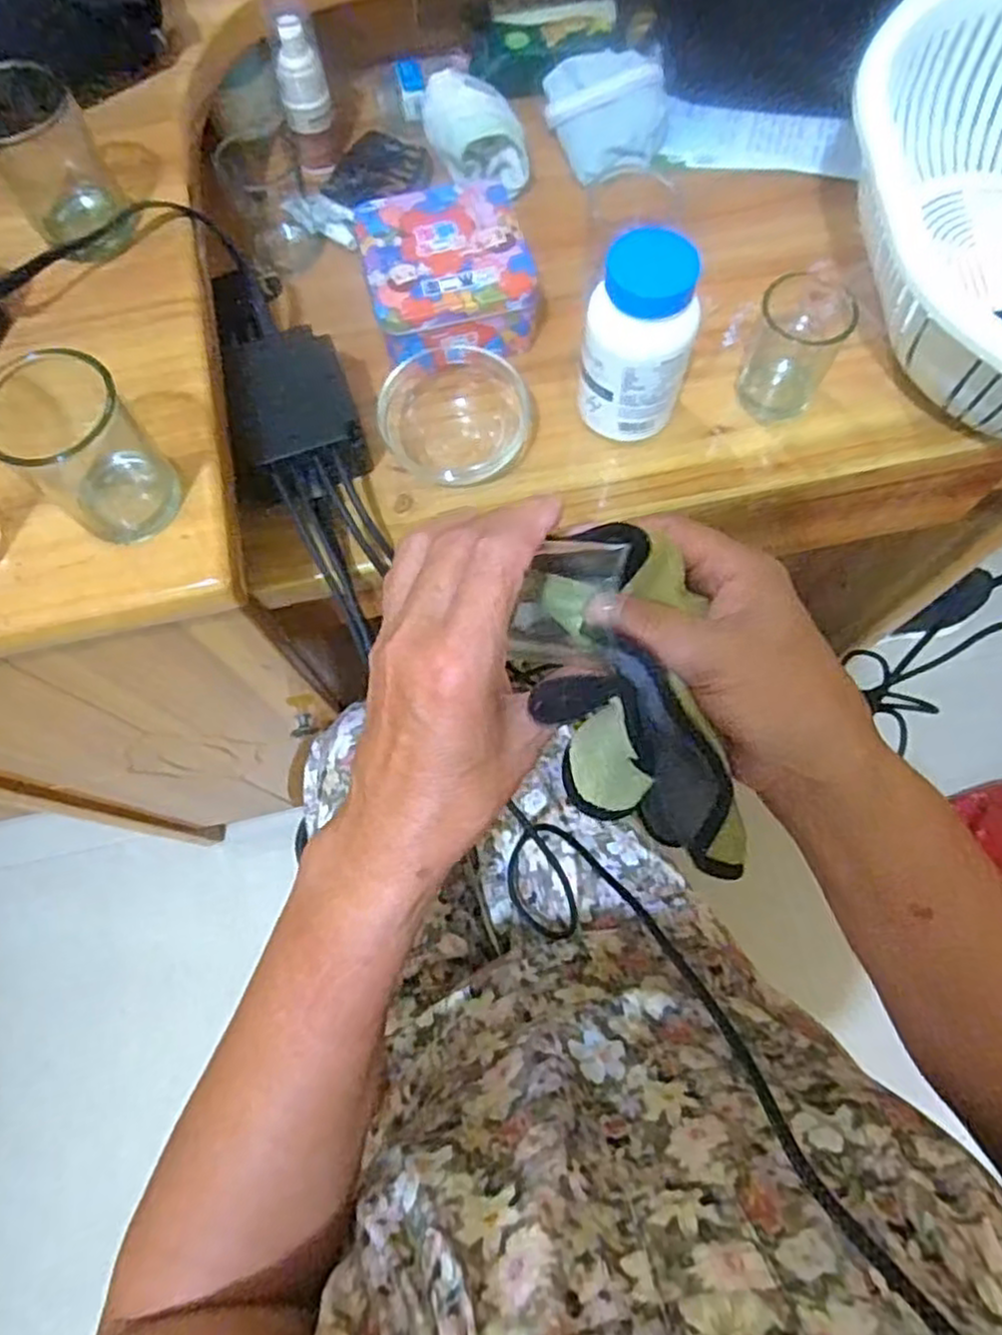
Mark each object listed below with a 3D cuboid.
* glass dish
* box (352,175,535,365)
[{"bbox_3d":[-0.029,-0.159,0.451,0.091,0.033,0.080,4,72,1],"label":"glass dish"},{"bbox_3d":[-0.035,-0.251,0.469,0.101,0.044,0.102,-15,73,-5],"label":"box"}]

